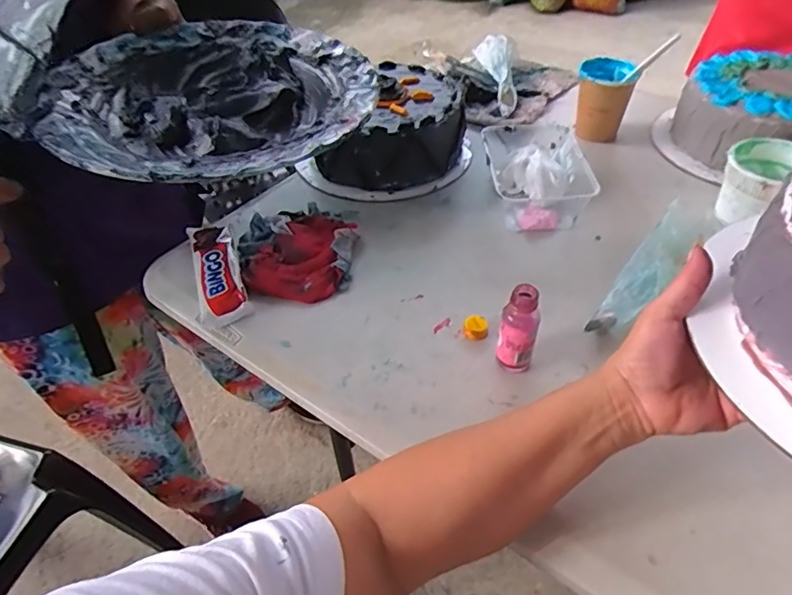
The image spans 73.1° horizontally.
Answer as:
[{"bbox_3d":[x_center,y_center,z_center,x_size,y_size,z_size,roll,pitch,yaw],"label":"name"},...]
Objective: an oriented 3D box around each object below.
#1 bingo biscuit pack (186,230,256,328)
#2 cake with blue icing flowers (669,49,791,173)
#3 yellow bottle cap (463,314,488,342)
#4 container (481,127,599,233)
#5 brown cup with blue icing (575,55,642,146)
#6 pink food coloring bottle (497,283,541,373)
[{"bbox_3d":[-0.193,-0.030,0.573,0.048,0.024,0.158,-18,47,-14],"label":"bingo biscuit pack"},{"bbox_3d":[0.472,-0.231,0.693,0.188,0.100,0.176,22,50,23],"label":"cake with blue icing flowers"},{"bbox_3d":[0.076,0.029,0.505,0.022,0.012,0.023,-2,45,2],"label":"yellow bottle cap"},{"bbox_3d":[0.170,-0.155,0.665,0.114,0.056,0.179,-3,45,0],"label":"container"},{"bbox_3d":[0.287,-0.275,0.746,0.069,0.094,0.082,10,46,13],"label":"brown cup with blue icing"},{"bbox_3d":[0.105,0.032,0.457,0.030,0.089,0.030,10,46,13],"label":"pink food coloring bottle"}]

